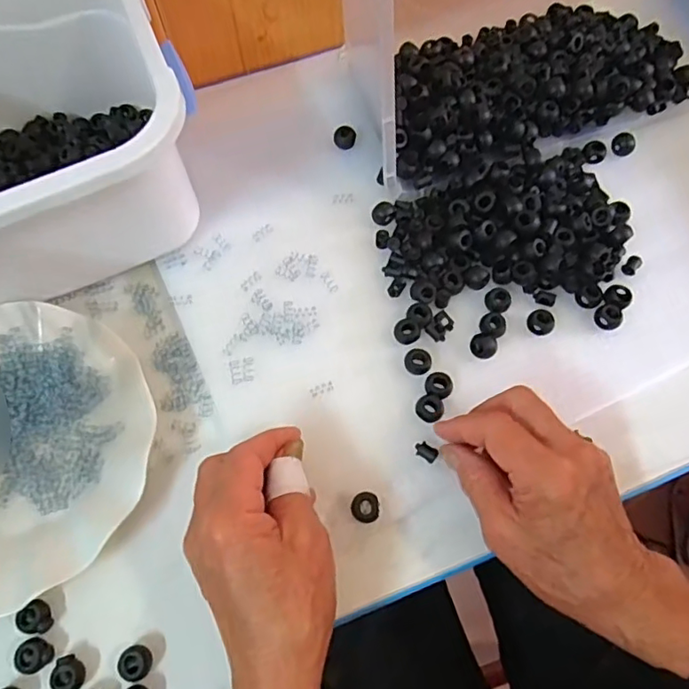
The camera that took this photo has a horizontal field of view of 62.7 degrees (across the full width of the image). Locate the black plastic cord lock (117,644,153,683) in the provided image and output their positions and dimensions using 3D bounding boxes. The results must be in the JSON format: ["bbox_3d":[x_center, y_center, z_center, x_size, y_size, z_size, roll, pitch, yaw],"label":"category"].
[{"bbox_3d":[-0.117,0.179,0.318,0.017,0.011,0.017,13,67,6],"label":"black plastic cord lock"}]

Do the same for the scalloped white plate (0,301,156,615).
[{"bbox_3d":[-0.215,0.059,0.354,0.178,0.024,0.192,0,67,0],"label":"scalloped white plate"}]

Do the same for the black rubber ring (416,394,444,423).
[{"bbox_3d":[0.055,0.041,0.363,0.017,0.004,0.017,0,67,0],"label":"black rubber ring"}]

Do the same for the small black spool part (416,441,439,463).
[{"bbox_3d":[0.051,0.067,0.353,0.015,0.004,0.010,29,69,10],"label":"small black spool part"}]

